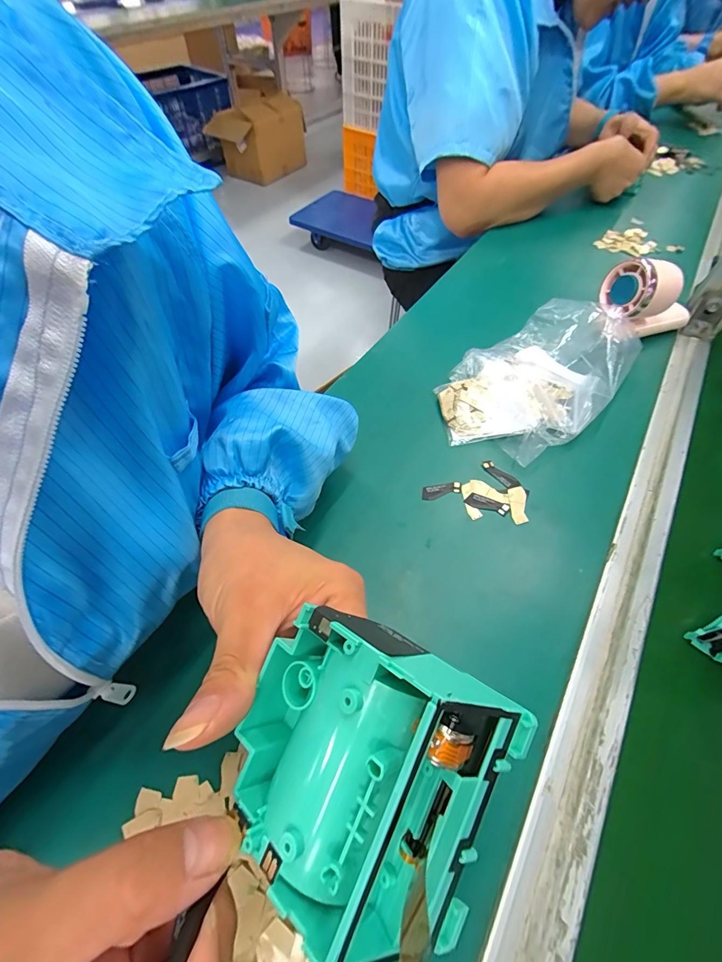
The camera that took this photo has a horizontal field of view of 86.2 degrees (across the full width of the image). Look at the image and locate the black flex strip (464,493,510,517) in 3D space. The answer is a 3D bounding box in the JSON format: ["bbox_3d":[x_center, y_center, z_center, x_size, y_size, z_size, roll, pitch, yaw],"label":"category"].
[{"bbox_3d":[0.110,0.019,0.335,0.036,0.004,0.014,22,59,14],"label":"black flex strip"}]

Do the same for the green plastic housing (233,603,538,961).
[{"bbox_3d":[0.003,0.088,0.130,0.081,0.048,0.077,24,87,31],"label":"green plastic housing"}]

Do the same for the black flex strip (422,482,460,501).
[{"bbox_3d":[0.072,0.008,0.343,0.035,0.004,0.014,-11,57,-7],"label":"black flex strip"}]

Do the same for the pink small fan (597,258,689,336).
[{"bbox_3d":[0.334,-0.199,0.433,0.125,0.061,0.045,14,53,-23],"label":"pink small fan"}]

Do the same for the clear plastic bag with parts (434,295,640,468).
[{"bbox_3d":[0.185,-0.111,0.401,0.233,0.040,0.137,-35,63,-21],"label":"clear plastic bag with parts"}]

